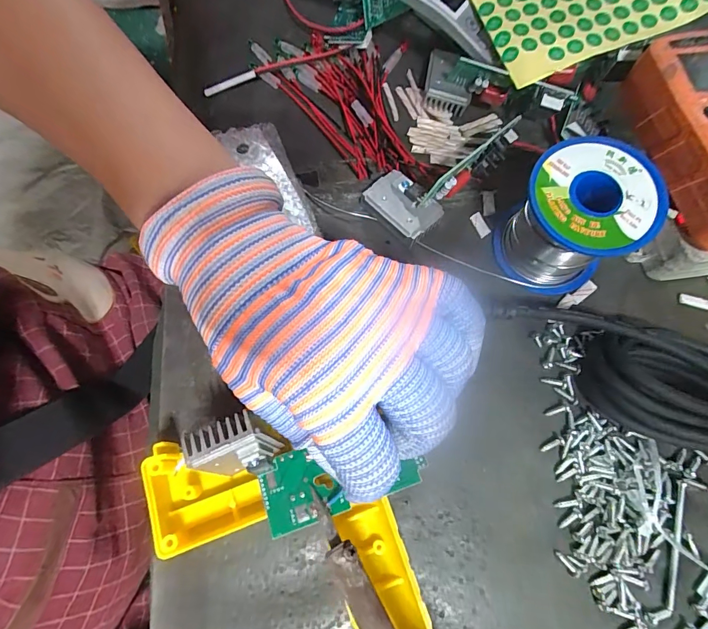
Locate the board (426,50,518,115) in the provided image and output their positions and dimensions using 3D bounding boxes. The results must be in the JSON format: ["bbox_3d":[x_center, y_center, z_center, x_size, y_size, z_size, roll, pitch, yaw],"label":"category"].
[{"bbox_3d":[0.080,-0.169,0.276,0.067,0.038,0.040,16,73,3],"label":"board"}]

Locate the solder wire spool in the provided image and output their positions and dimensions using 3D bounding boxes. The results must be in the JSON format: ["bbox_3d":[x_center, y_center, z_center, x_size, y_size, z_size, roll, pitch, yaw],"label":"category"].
[{"bbox_3d":[0.123,-0.052,0.226,0.063,0.065,0.060,1,73,-2],"label":"solder wire spool"}]

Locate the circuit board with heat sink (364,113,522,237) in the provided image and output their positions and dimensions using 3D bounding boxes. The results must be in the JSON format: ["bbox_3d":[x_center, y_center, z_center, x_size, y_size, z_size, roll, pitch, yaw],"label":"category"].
[{"bbox_3d":[0.058,-0.085,0.247,0.095,0.038,0.044,-29,74,7],"label":"circuit board with heat sink"}]

